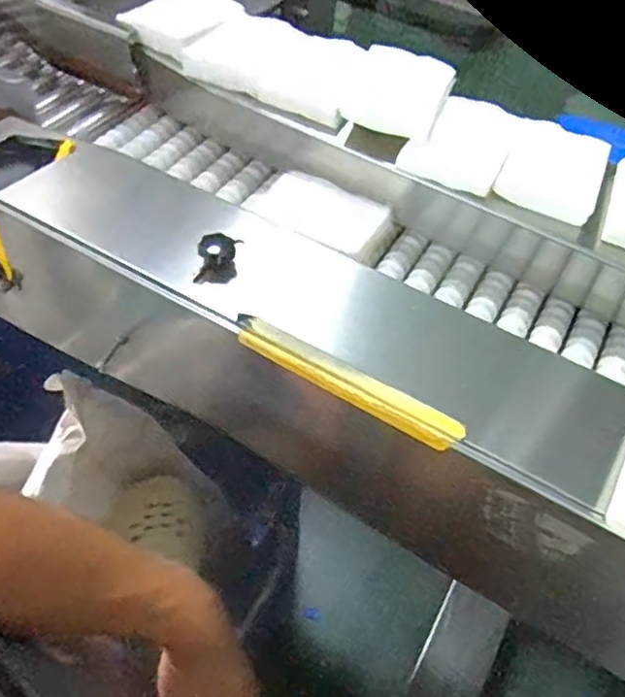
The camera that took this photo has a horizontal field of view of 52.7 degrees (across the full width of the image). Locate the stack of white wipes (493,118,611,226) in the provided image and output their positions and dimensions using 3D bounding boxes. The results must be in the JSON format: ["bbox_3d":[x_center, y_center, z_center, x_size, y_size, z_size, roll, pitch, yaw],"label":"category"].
[{"bbox_3d":[0.189,-0.141,0.493,0.072,0.020,0.097,24,54,12],"label":"stack of white wipes"}]

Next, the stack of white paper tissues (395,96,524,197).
[{"bbox_3d":[0.122,-0.167,0.506,0.074,0.023,0.093,25,55,13],"label":"stack of white paper tissues"}]

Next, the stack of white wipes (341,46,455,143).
[{"bbox_3d":[0.070,-0.215,0.520,0.080,0.022,0.089,19,53,9],"label":"stack of white wipes"}]

